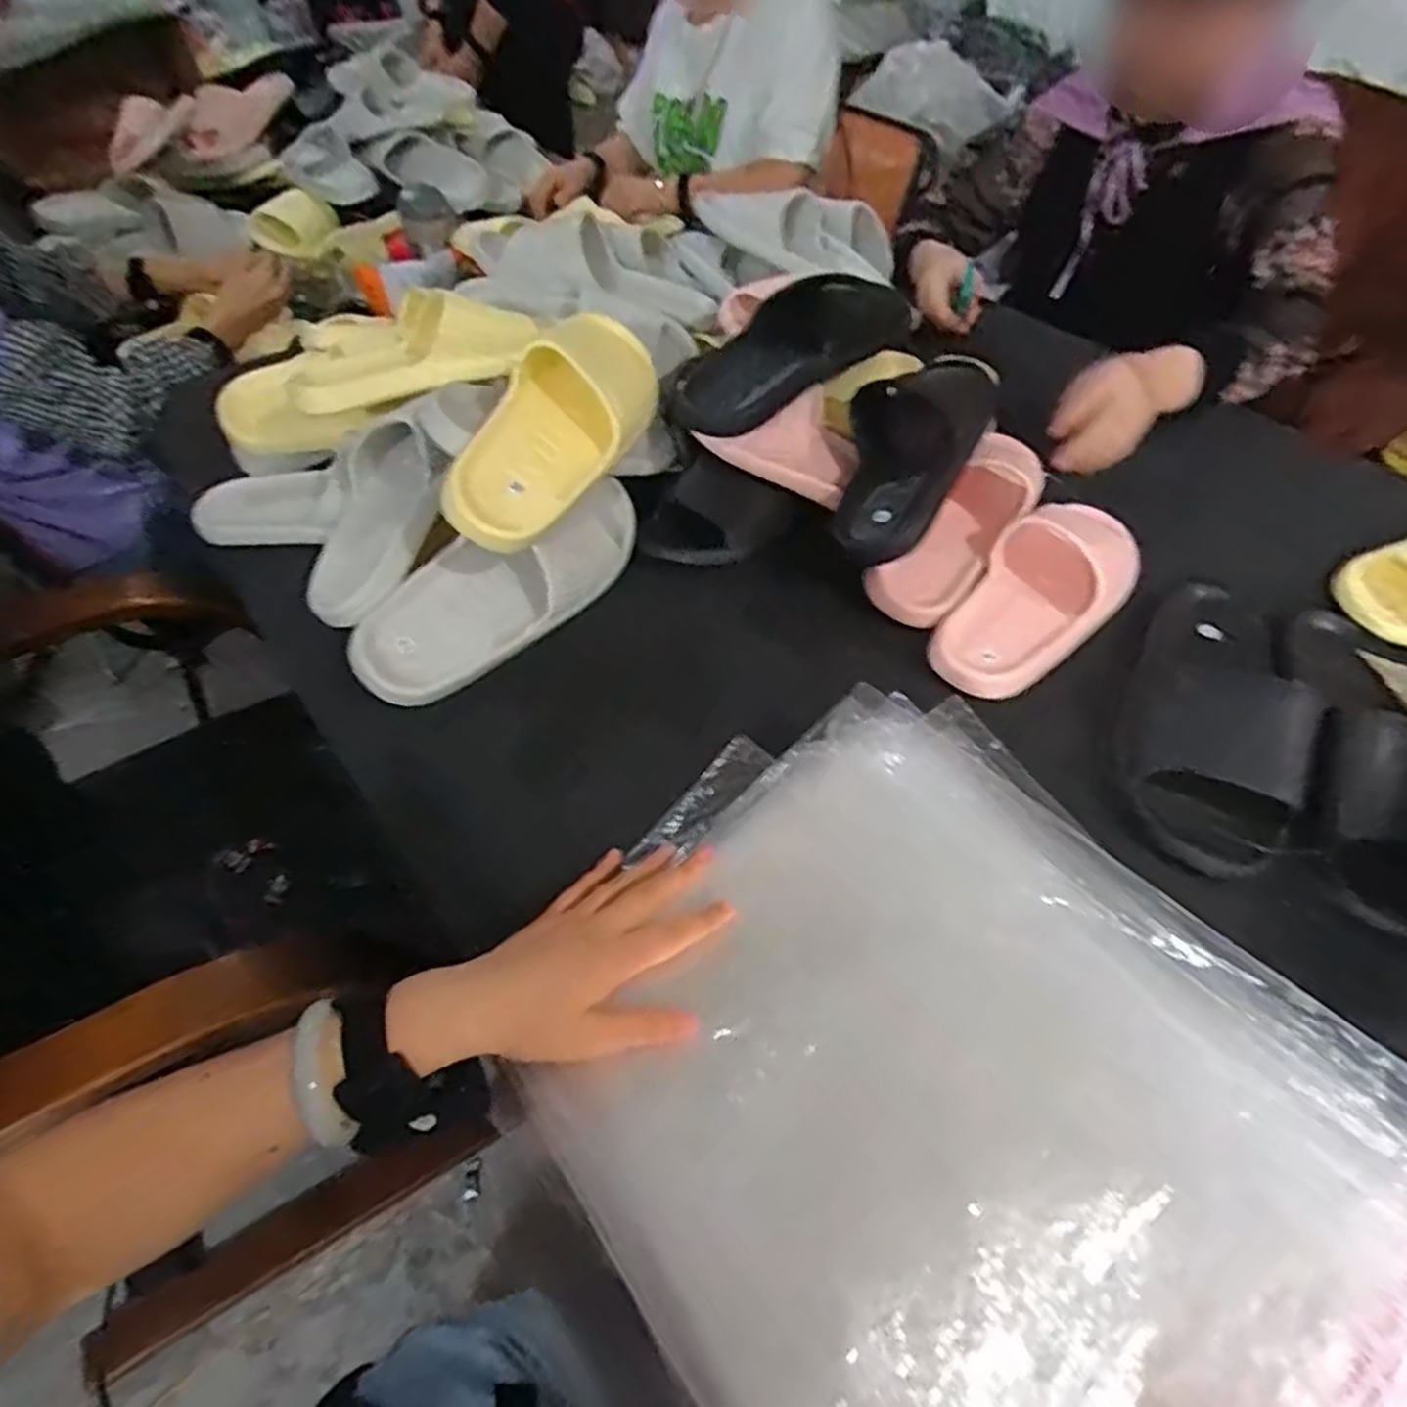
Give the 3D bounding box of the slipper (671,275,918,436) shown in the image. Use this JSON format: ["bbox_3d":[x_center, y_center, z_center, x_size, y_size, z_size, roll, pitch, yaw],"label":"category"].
[{"bbox_3d":[0.078,-0.321,0.712,0.234,0.066,0.100,-37,59,-26],"label":"slipper"}]

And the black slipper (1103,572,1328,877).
[{"bbox_3d":[0.371,-0.006,0.571,0.109,0.068,0.275,17,53,14],"label":"black slipper"}]

